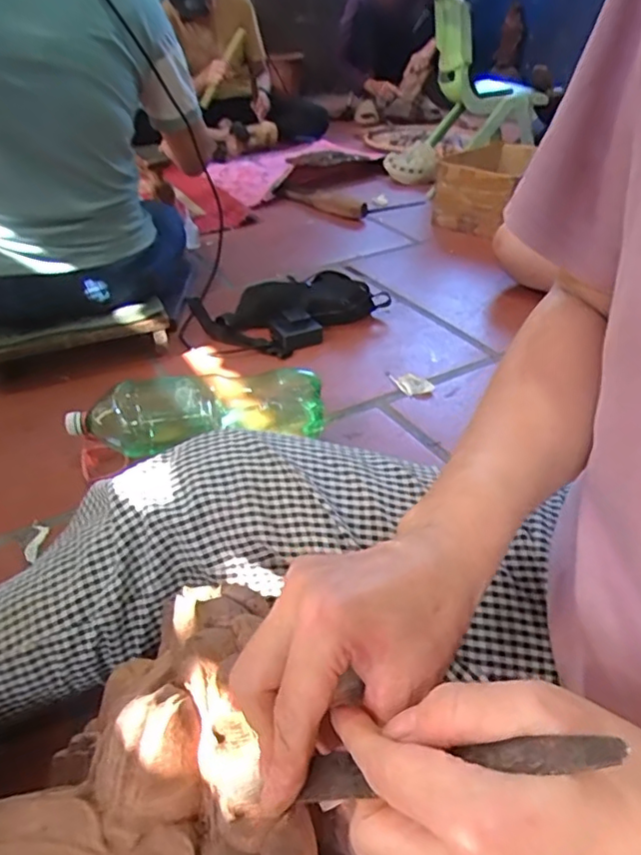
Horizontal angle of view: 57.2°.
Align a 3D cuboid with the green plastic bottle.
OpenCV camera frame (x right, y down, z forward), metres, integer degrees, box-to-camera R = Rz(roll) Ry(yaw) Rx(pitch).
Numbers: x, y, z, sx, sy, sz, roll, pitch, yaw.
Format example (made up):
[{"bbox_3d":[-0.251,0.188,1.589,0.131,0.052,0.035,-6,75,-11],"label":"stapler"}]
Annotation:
[{"bbox_3d":[-0.164,-0.031,0.809,0.321,0.100,0.101,-4,37,-8],"label":"green plastic bottle"}]

